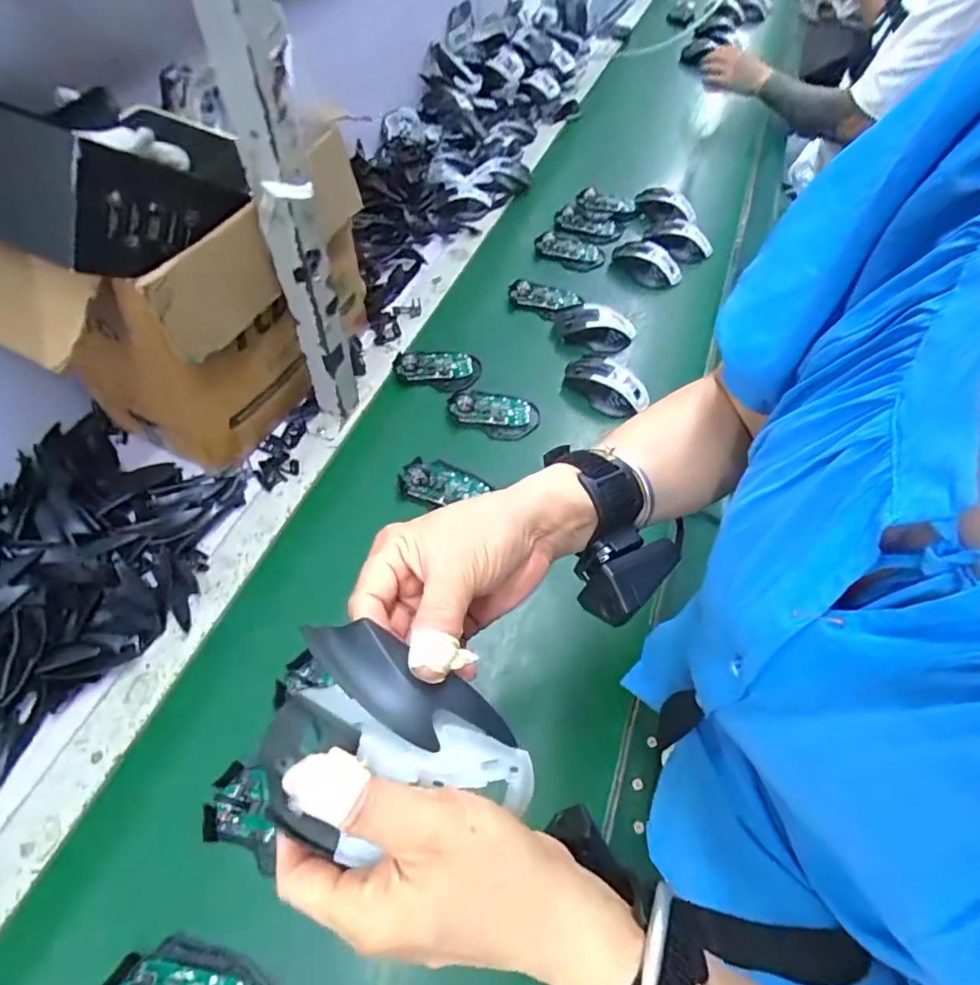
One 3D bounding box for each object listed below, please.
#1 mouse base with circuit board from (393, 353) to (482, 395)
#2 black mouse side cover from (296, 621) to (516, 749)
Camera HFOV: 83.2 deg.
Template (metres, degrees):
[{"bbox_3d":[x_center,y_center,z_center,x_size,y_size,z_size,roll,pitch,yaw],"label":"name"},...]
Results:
[{"bbox_3d":[-0.070,-0.165,0.739,0.111,0.013,0.063,-5,55,-5],"label":"mouse base with circuit board"},{"bbox_3d":[-0.035,0.084,0.235,0.096,0.012,0.034,29,58,-1],"label":"black mouse side cover"}]

